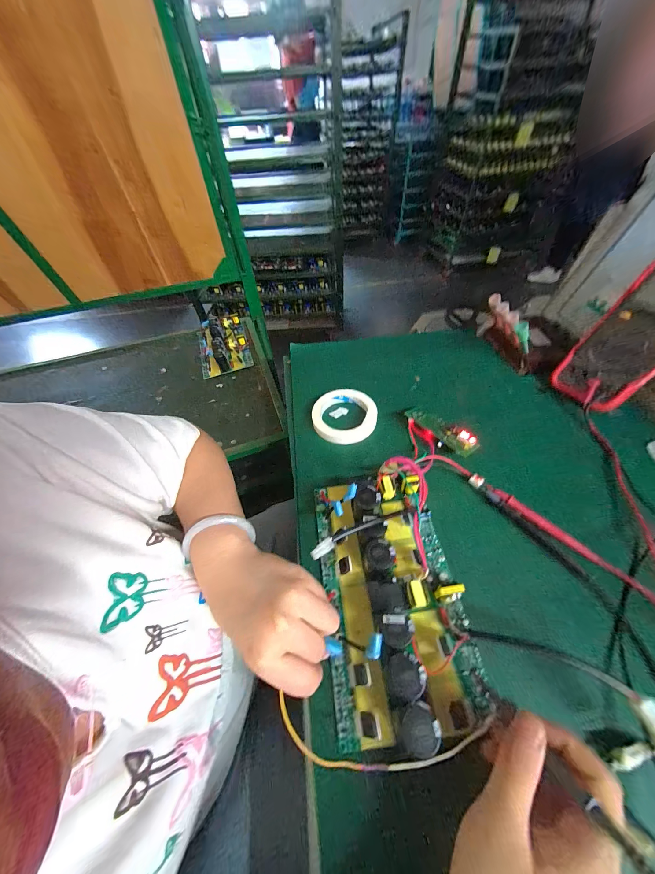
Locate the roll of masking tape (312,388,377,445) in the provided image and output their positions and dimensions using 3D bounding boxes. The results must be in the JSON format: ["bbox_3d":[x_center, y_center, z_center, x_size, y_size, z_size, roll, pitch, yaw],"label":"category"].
[{"bbox_3d":[0.028,-0.036,0.450,0.098,0.021,0.103,-2,52,2],"label":"roll of masking tape"}]

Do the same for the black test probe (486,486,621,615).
[{"bbox_3d":[0.247,0.119,0.315,0.016,0.012,0.153,-30,56,-18],"label":"black test probe"}]

